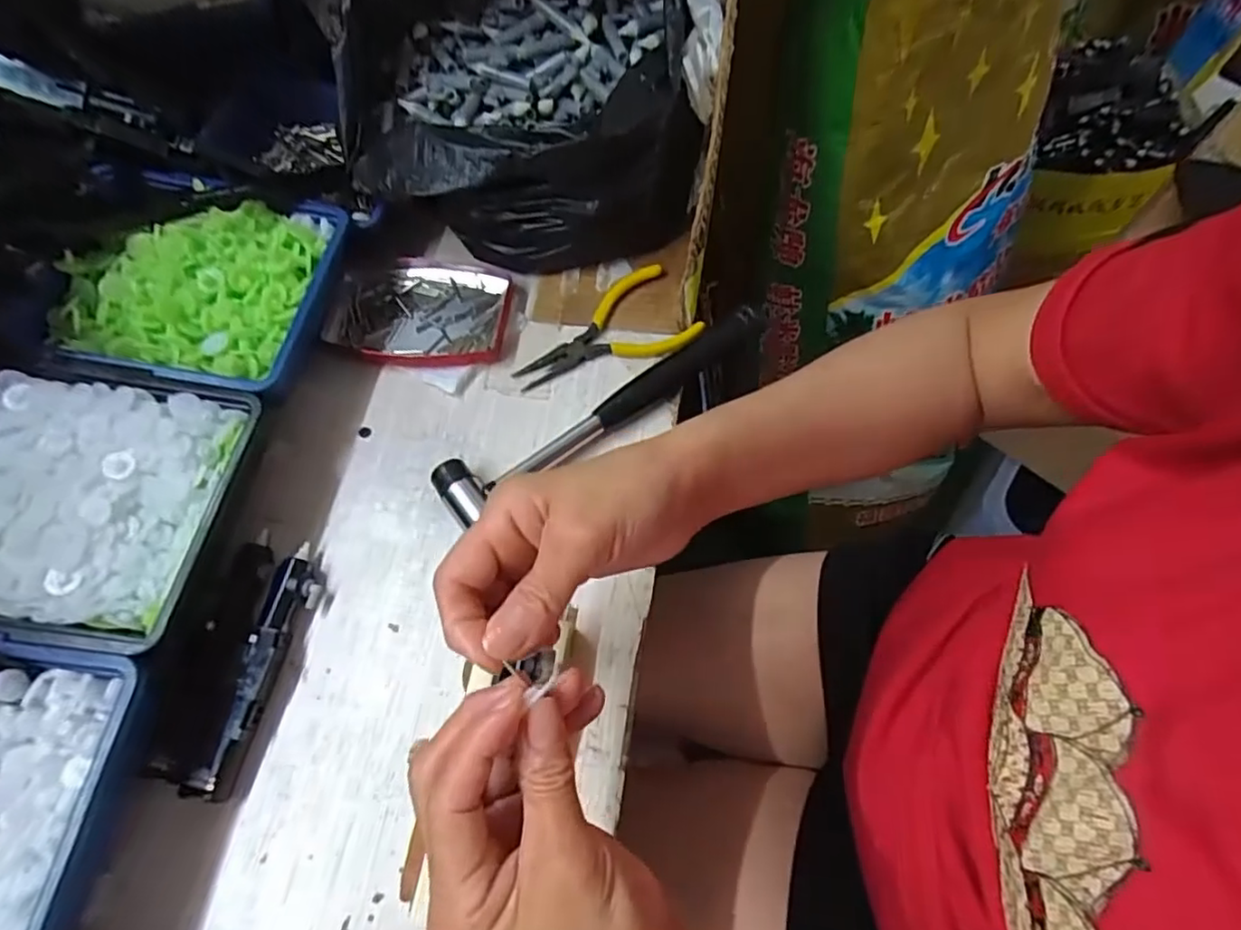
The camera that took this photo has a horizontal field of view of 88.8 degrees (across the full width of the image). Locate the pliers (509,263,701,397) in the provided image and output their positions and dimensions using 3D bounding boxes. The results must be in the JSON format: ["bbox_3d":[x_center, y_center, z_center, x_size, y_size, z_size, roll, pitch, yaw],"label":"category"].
[{"bbox_3d":[-0.014,-0.088,0.424,0.123,0.017,0.065,-23,65,-9],"label":"pliers"}]

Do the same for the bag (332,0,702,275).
[{"bbox_3d":[-0.070,-0.274,0.440,0.229,0.150,0.238,-6,64,-1],"label":"bag"}]

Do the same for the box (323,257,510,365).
[{"bbox_3d":[-0.142,-0.105,0.438,0.127,0.013,0.086,3,64,3],"label":"box"}]

